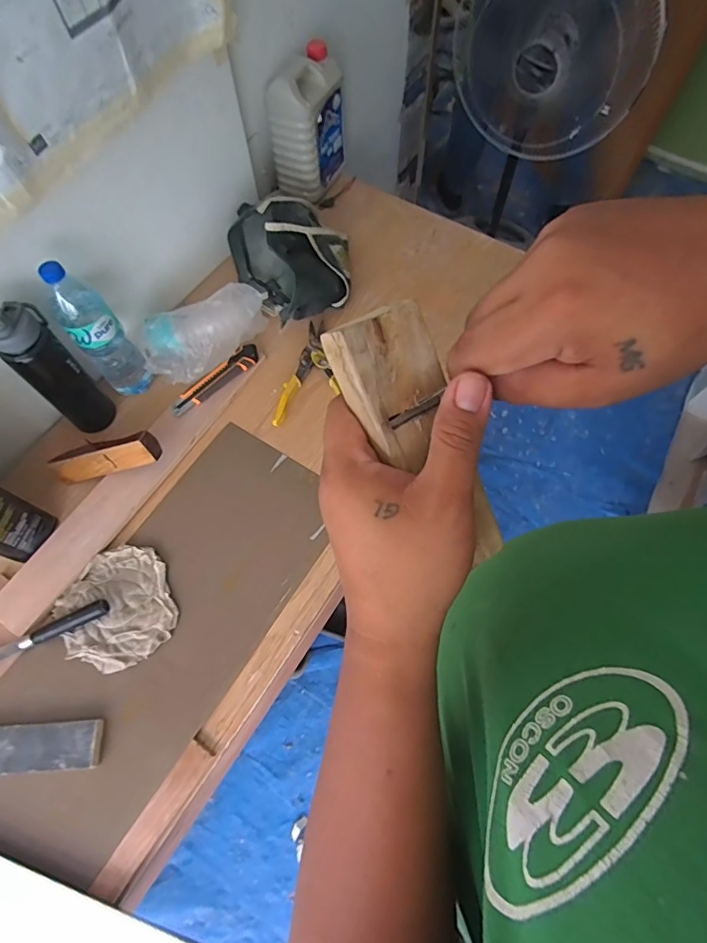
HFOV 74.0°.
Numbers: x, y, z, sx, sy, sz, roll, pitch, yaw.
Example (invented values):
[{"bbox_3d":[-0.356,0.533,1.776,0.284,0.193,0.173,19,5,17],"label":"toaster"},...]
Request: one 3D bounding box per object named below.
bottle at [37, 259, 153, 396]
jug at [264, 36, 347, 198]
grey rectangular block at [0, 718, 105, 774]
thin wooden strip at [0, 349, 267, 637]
[{"bbox_3d":[-0.417,-0.222,0.779,0.076,0.269,0.064,-37,71,-13],"label":"bottle"},{"bbox_3d":[-0.097,-0.744,1.011,0.113,0.216,0.168,24,69,11],"label":"jug"},{"bbox_3d":[-0.433,0.372,0.635,0.175,0.022,0.058,-3,67,0],"label":"grey rectangular block"},{"bbox_3d":[-0.371,0.003,0.805,0.080,0.013,0.574,34,70,2],"label":"thin wooden strip"}]

